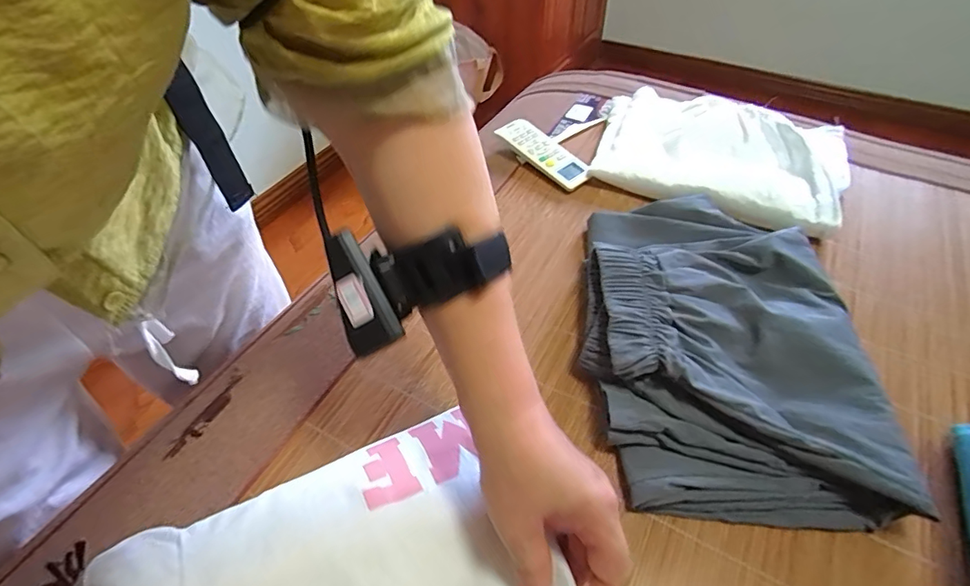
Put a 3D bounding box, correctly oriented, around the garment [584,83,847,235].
[{"bbox_3d":[0.271,-0.162,0.586,0.278,0.053,0.220,17,51,16],"label":"garment"}]

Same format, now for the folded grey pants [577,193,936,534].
[{"bbox_3d":[0.193,0.027,0.419,0.208,0.041,0.302,3,48,3],"label":"folded grey pants"}]

